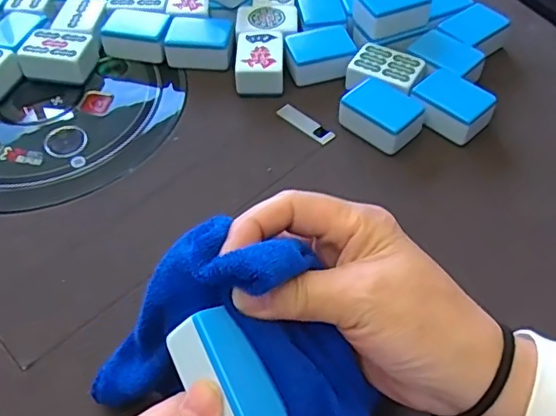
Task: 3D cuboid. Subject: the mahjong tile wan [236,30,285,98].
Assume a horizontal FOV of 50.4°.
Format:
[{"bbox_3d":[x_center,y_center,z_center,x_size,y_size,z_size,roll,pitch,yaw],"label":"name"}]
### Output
[{"bbox_3d":[-0.014,-0.117,0.479,0.037,0.026,0.054,-1,52,0],"label":"mahjong tile wan"}]

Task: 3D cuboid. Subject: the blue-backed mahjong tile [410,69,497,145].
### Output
[{"bbox_3d":[0.130,-0.077,0.442,0.055,0.022,0.039,36,60,25],"label":"blue-backed mahjong tile"}]

